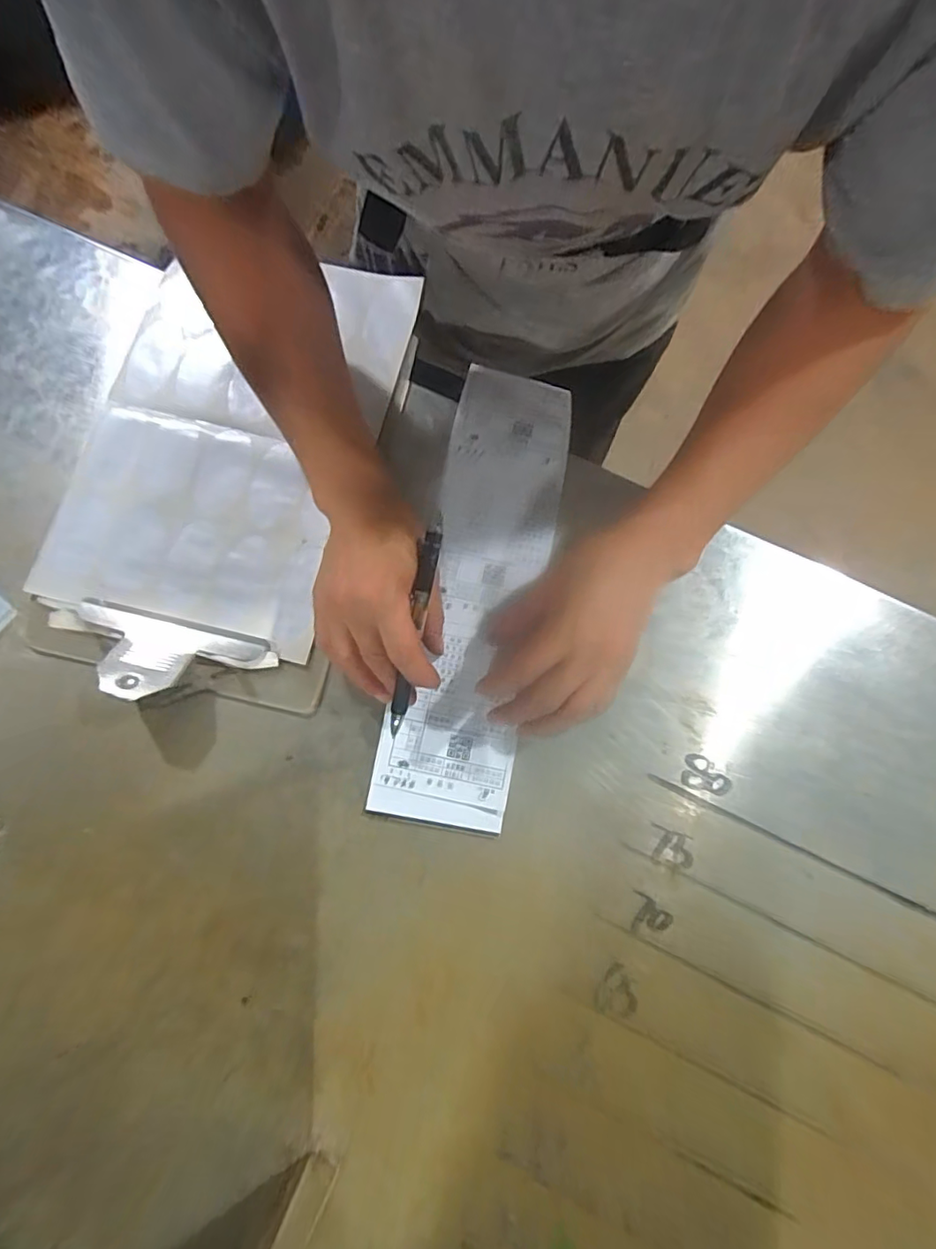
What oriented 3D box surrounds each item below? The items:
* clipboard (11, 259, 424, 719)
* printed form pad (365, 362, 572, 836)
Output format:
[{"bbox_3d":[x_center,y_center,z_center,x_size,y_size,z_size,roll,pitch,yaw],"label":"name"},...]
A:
[{"bbox_3d":[-0.187,-0.129,0.416,0.231,0.028,0.356,13,79,3],"label":"clipboard"},{"bbox_3d":[0.012,-0.040,0.419,0.091,0.032,0.366,11,77,3],"label":"printed form pad"}]

